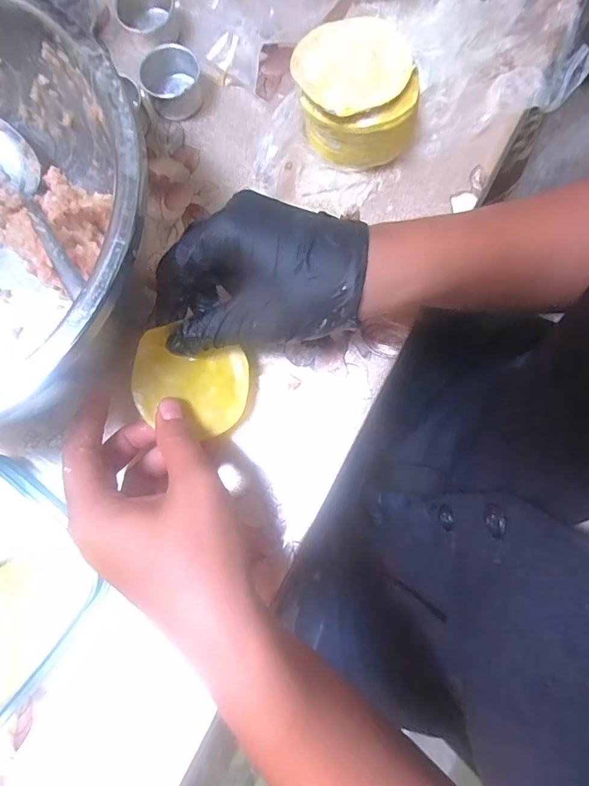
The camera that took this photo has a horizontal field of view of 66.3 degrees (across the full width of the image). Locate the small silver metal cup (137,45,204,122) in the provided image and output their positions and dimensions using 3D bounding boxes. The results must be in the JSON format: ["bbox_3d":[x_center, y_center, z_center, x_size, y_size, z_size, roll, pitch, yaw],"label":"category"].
[{"bbox_3d":[-0.089,-0.227,0.330,0.042,0.026,0.037,-19,79,-5],"label":"small silver metal cup"}]

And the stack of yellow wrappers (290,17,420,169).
[{"bbox_3d":[0.039,-0.195,0.298,0.079,0.043,0.078,7,78,1],"label":"stack of yellow wrappers"}]

